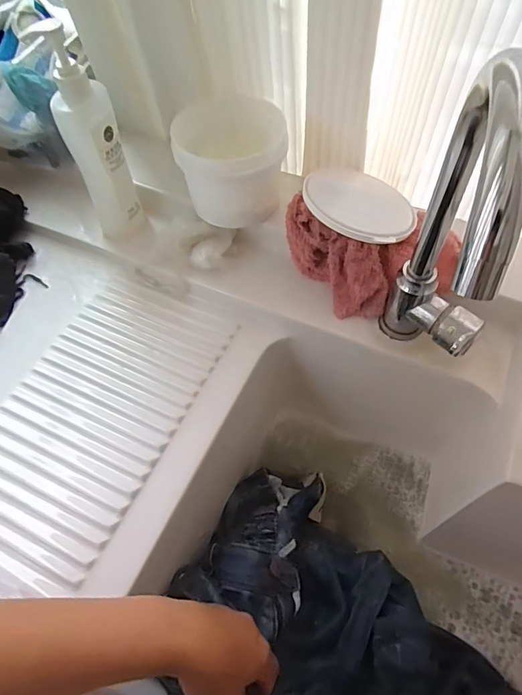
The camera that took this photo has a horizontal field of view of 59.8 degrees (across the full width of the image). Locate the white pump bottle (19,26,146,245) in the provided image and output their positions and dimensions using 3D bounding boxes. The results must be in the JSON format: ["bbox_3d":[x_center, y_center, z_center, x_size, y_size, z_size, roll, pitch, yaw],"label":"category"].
[{"bbox_3d":[-0.179,-0.217,0.491,0.056,0.208,0.054,-21,60,-9],"label":"white pump bottle"}]

